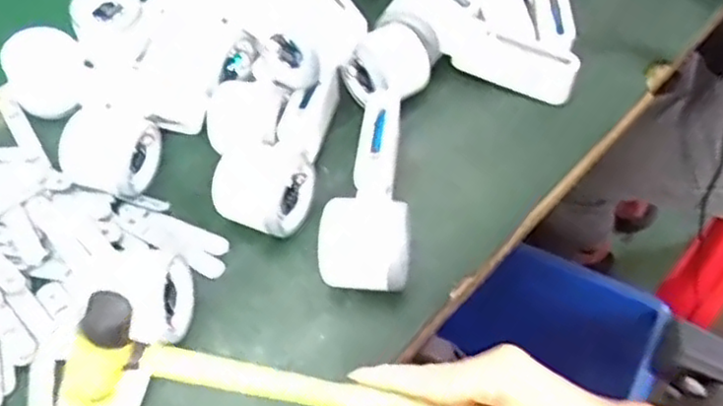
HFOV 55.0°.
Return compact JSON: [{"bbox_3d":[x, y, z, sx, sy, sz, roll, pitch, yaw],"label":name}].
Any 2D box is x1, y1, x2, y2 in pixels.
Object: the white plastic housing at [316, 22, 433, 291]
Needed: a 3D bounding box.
[{"bbox_3d":[0.012,-0.039,0.508,0.066,0.053,0.222,1,51,6],"label":"white plastic housing"}]

